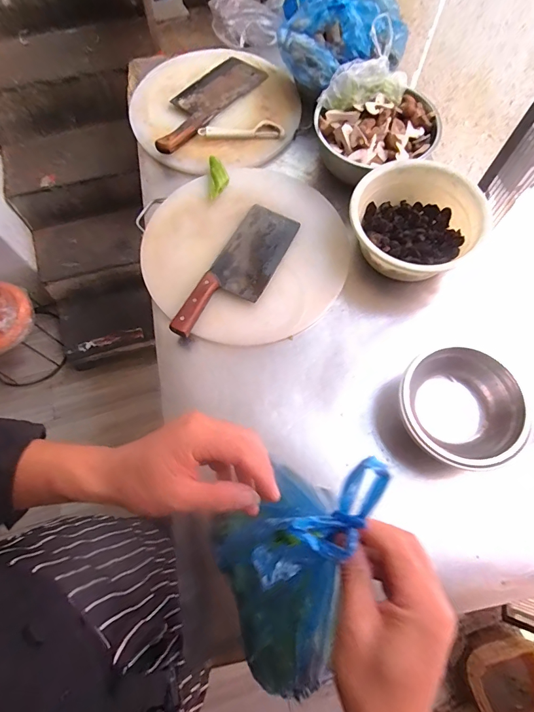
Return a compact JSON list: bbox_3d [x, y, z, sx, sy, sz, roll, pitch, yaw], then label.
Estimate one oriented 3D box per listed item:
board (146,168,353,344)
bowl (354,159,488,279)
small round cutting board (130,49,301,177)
[{"bbox_3d":[-0.035,-0.200,0.689,0.356,0.022,0.371,0,69,0],"label":"board"},{"bbox_3d":[0.248,-0.226,0.661,0.201,0.090,0.202,0,69,0],"label":"bowl"},{"bbox_3d":[-0.113,-0.538,0.808,0.342,0.018,0.337,0,69,0],"label":"small round cutting board"}]

